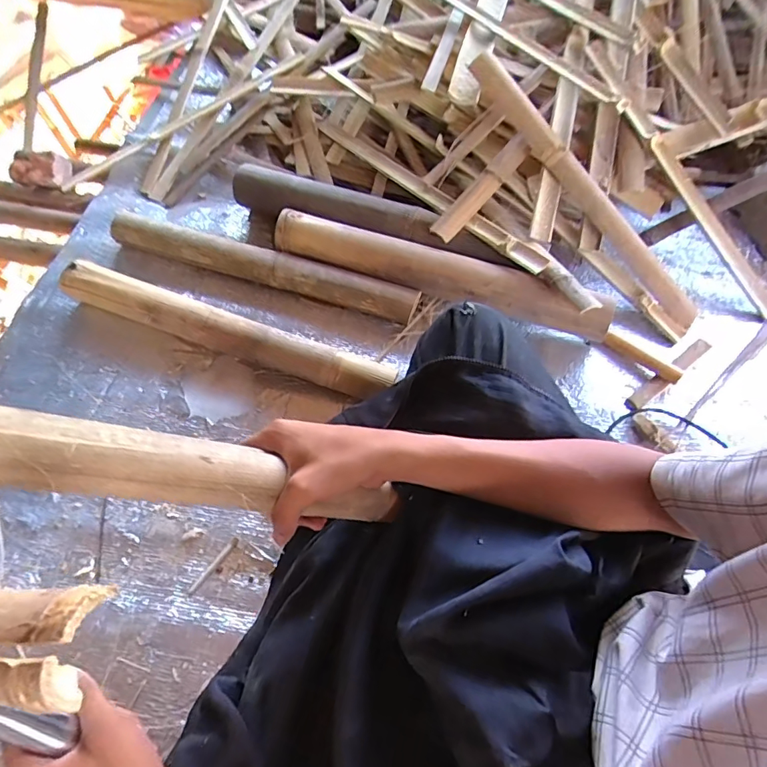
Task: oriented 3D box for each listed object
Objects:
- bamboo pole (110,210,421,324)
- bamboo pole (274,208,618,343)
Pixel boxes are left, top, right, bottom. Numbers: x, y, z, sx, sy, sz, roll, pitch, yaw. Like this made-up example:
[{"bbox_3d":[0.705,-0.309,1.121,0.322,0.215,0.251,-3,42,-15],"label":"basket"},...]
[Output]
[{"bbox_3d":[-0.192,-0.190,0.759,0.500,0.043,0.050,17,60,6],"label":"bamboo pole"},{"bbox_3d":[0.081,-0.175,0.726,0.516,0.057,0.060,19,61,7],"label":"bamboo pole"}]

